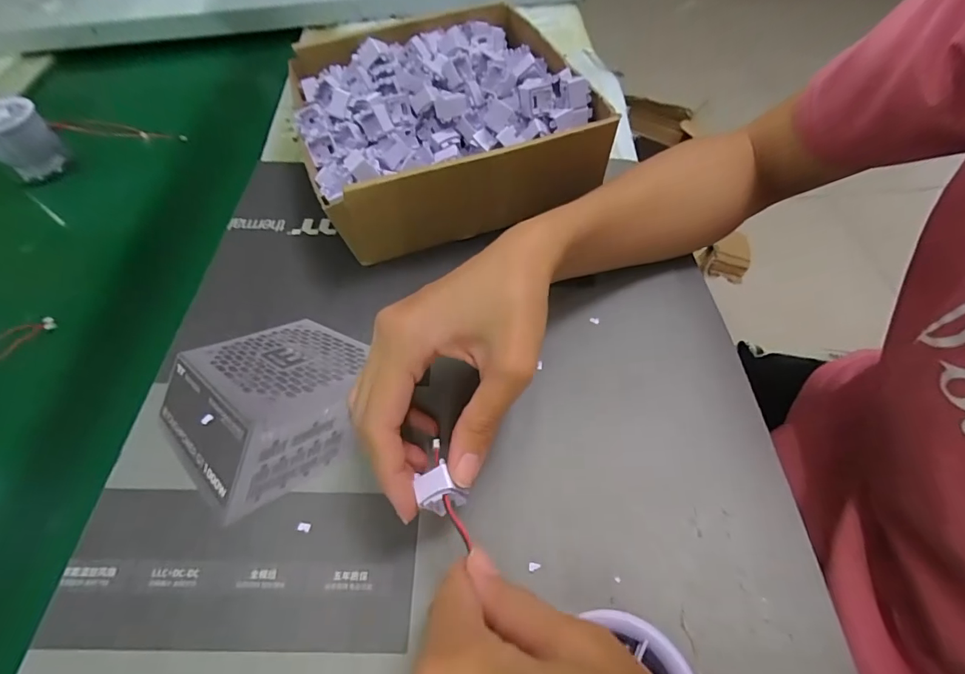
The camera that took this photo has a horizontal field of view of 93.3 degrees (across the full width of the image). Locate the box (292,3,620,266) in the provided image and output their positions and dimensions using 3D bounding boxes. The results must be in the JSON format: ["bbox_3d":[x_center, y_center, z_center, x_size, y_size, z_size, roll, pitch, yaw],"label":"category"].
[{"bbox_3d":[-0.036,-0.177,0.368,0.209,0.067,0.211,-19,58,-11],"label":"box"}]

